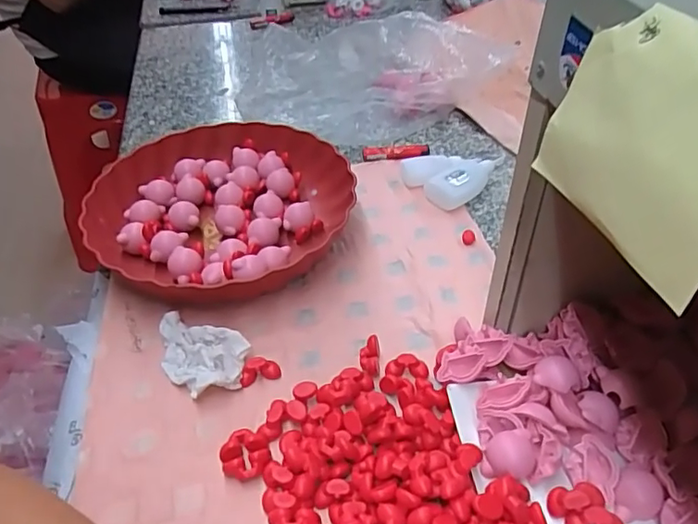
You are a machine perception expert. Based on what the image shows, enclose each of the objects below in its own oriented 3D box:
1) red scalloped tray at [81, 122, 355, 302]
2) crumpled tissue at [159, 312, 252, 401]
[{"bbox_3d":[-0.115,-0.050,0.533,0.237,0.054,0.232,25,50,26],"label":"red scalloped tray"},{"bbox_3d":[-0.117,0.070,0.421,0.084,0.022,0.050,22,49,23],"label":"crumpled tissue"}]

